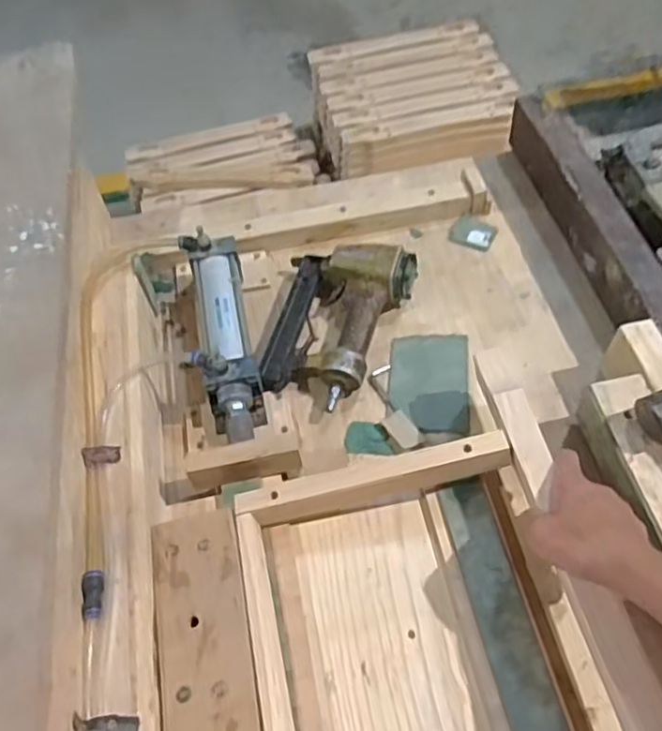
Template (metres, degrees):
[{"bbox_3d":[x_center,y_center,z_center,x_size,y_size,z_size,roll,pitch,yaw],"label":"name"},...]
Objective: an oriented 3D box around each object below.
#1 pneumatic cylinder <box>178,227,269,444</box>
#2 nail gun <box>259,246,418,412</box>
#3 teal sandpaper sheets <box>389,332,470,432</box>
[{"bbox_3d":[-0.127,-0.031,0.771,0.066,0.080,0.286,-12,57,-3],"label":"pneumatic cylinder"},{"bbox_3d":[0.000,-0.058,0.803,0.157,0.059,0.222,15,59,14],"label":"nail gun"},{"bbox_3d":[0.116,0.018,0.764,0.089,0.006,0.126,2,57,6],"label":"teal sandpaper sheets"}]

